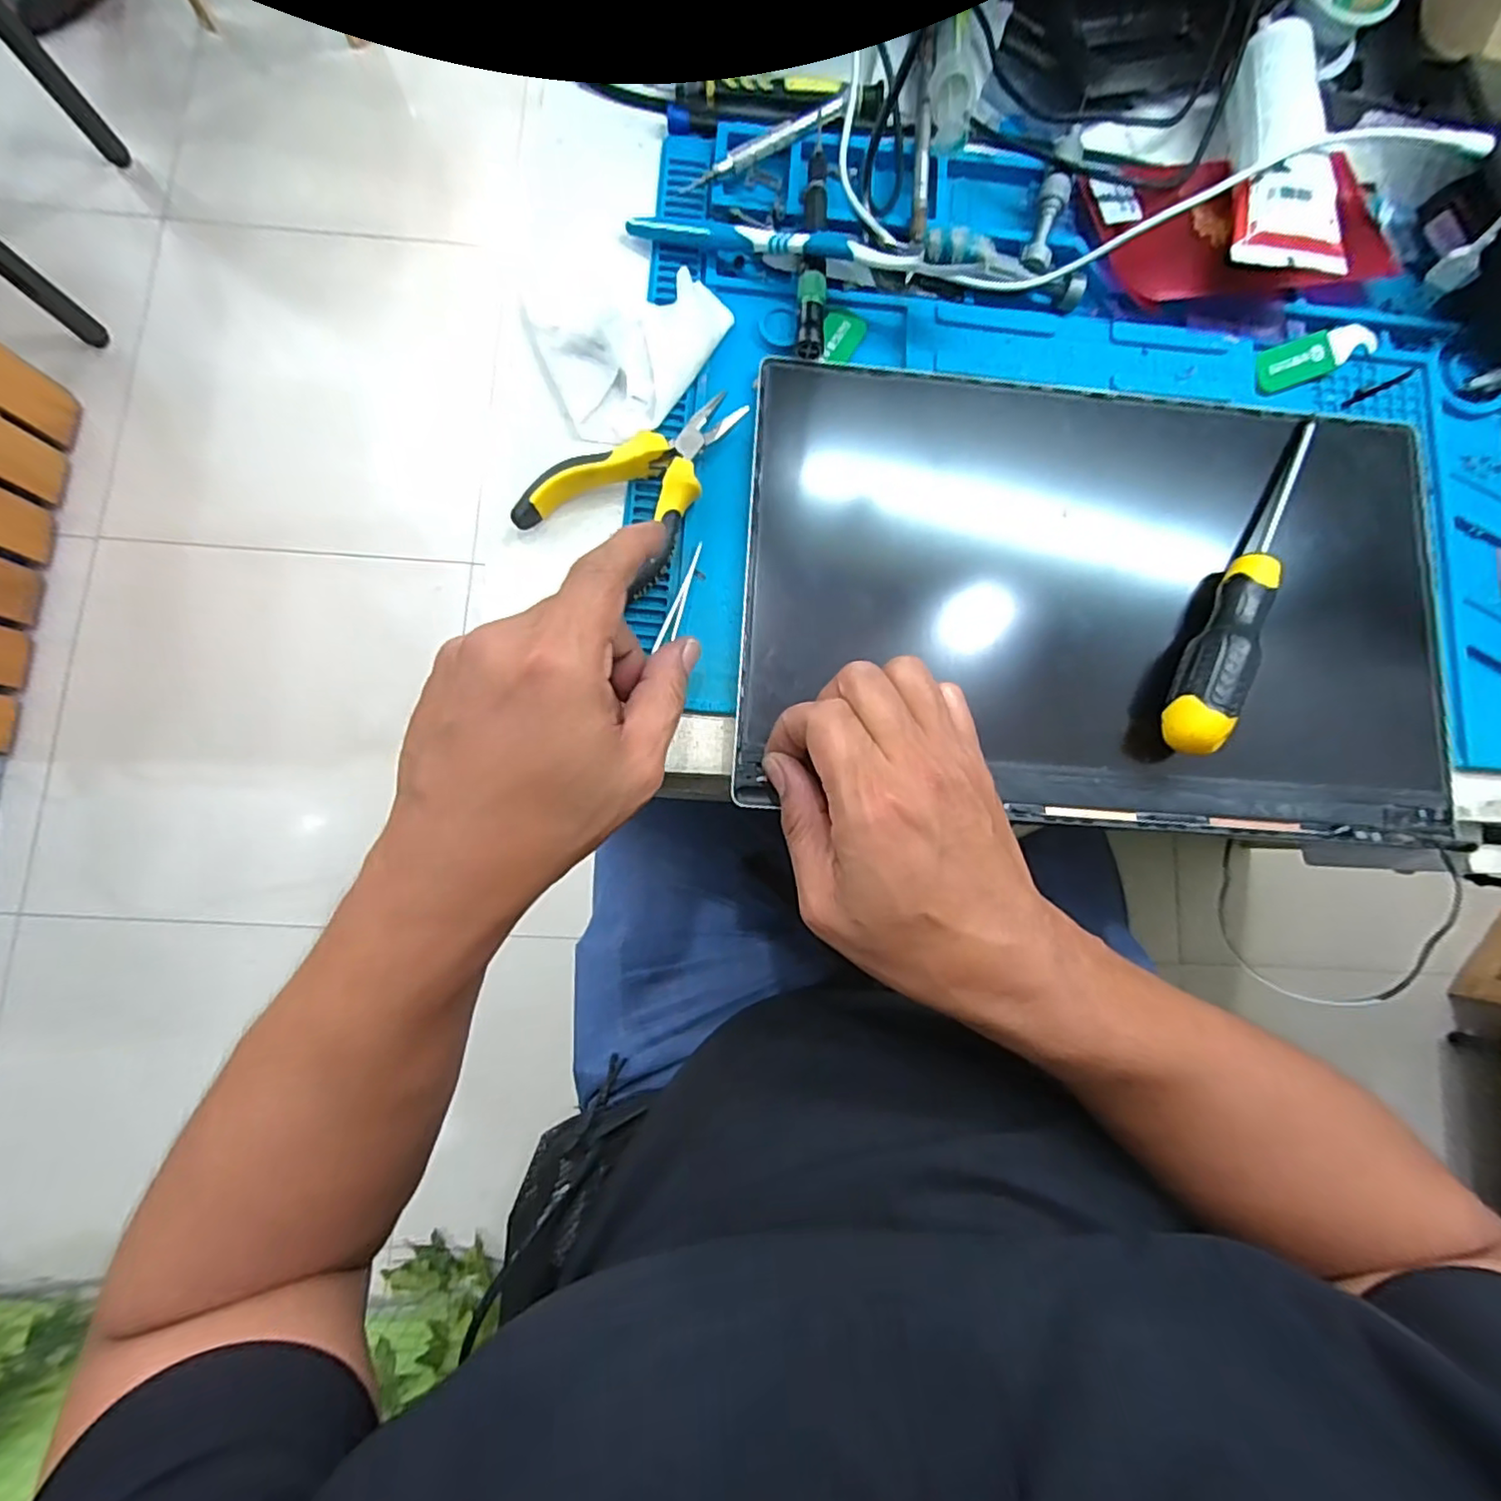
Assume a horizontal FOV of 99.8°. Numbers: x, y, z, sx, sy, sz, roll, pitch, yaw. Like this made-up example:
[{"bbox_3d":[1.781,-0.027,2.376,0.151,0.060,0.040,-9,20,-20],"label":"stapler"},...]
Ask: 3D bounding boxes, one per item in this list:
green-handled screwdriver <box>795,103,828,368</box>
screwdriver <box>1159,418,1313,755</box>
[{"bbox_3d":[0.033,-0.266,0.327,0.015,0.012,0.128,4,82,-3],"label":"green-handled screwdriver"},{"bbox_3d":[0.234,-0.073,0.299,0.023,0.024,0.160,26,81,0],"label":"screwdriver"}]

